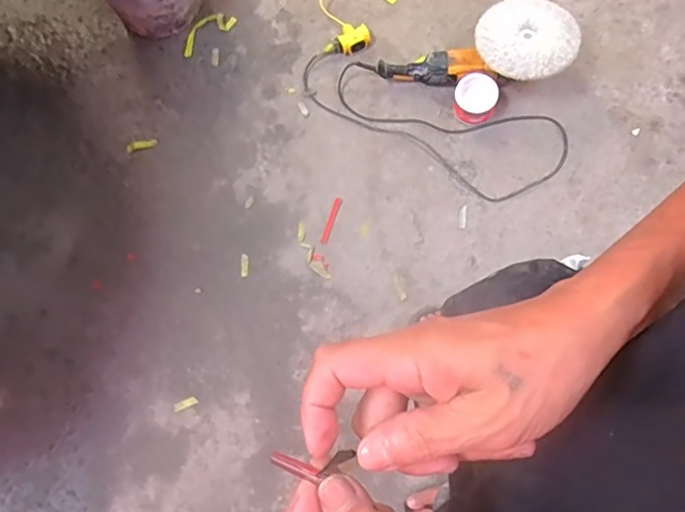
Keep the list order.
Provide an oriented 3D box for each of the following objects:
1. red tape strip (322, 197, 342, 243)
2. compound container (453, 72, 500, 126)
[{"bbox_3d":[-0.028,-0.093,1.433,0.018,0.007,0.121,18,87,12],"label":"red tape strip"},{"bbox_3d":[0.338,-0.401,1.410,0.105,0.074,0.099,0,78,2],"label":"compound container"}]

